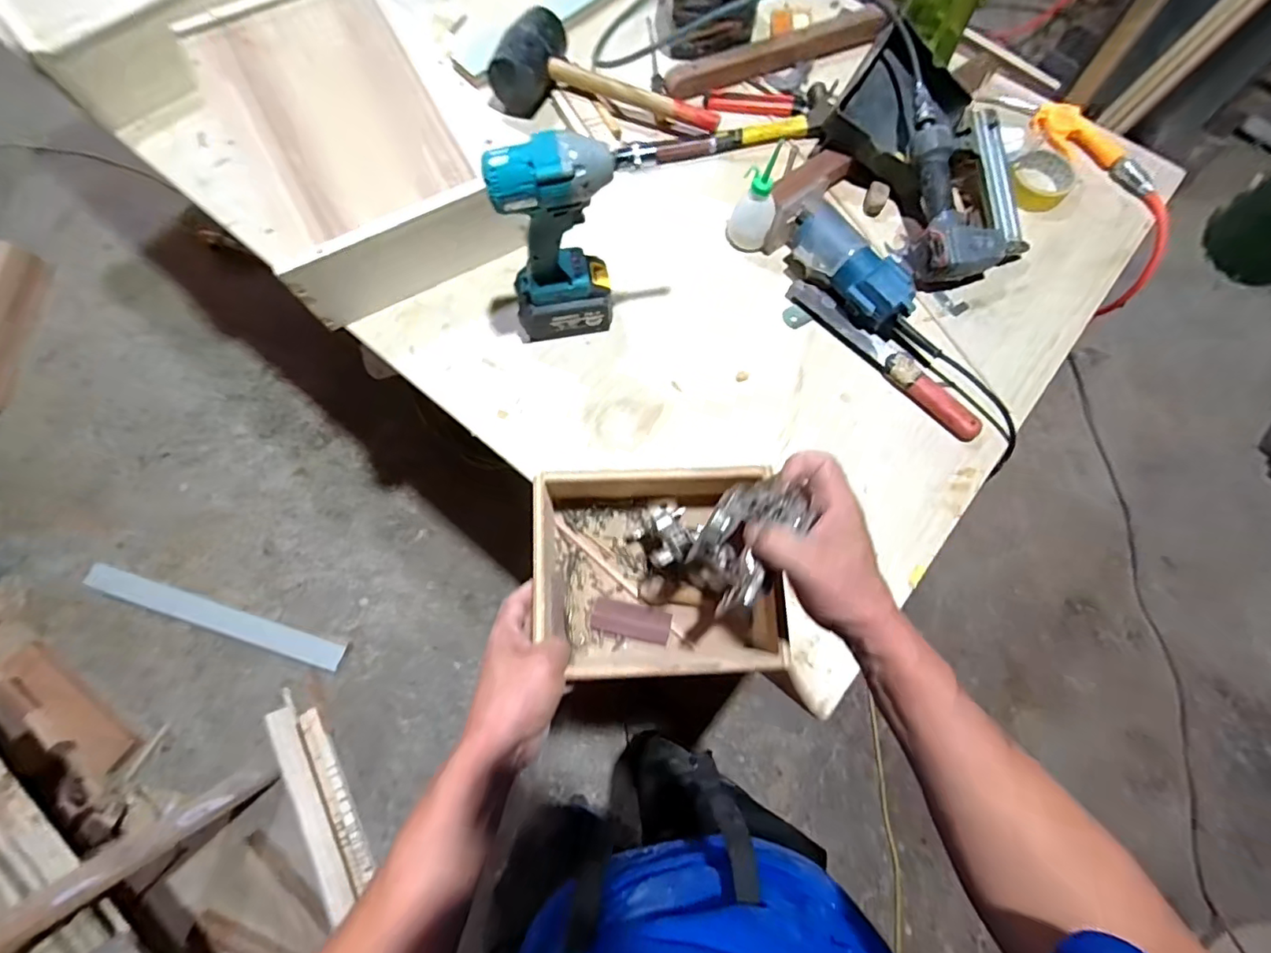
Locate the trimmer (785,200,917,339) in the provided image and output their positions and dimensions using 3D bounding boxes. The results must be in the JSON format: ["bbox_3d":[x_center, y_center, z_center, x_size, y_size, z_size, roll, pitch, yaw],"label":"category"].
[{"bbox_3d":[0.283,-0.273,0.735,0.068,0.076,0.196,-38,76,-13],"label":"trimmer"}]

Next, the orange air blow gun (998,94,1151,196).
[{"bbox_3d":[0.694,-0.529,0.857,0.076,0.026,0.255,-29,74,-11],"label":"orange air blow gun"}]

